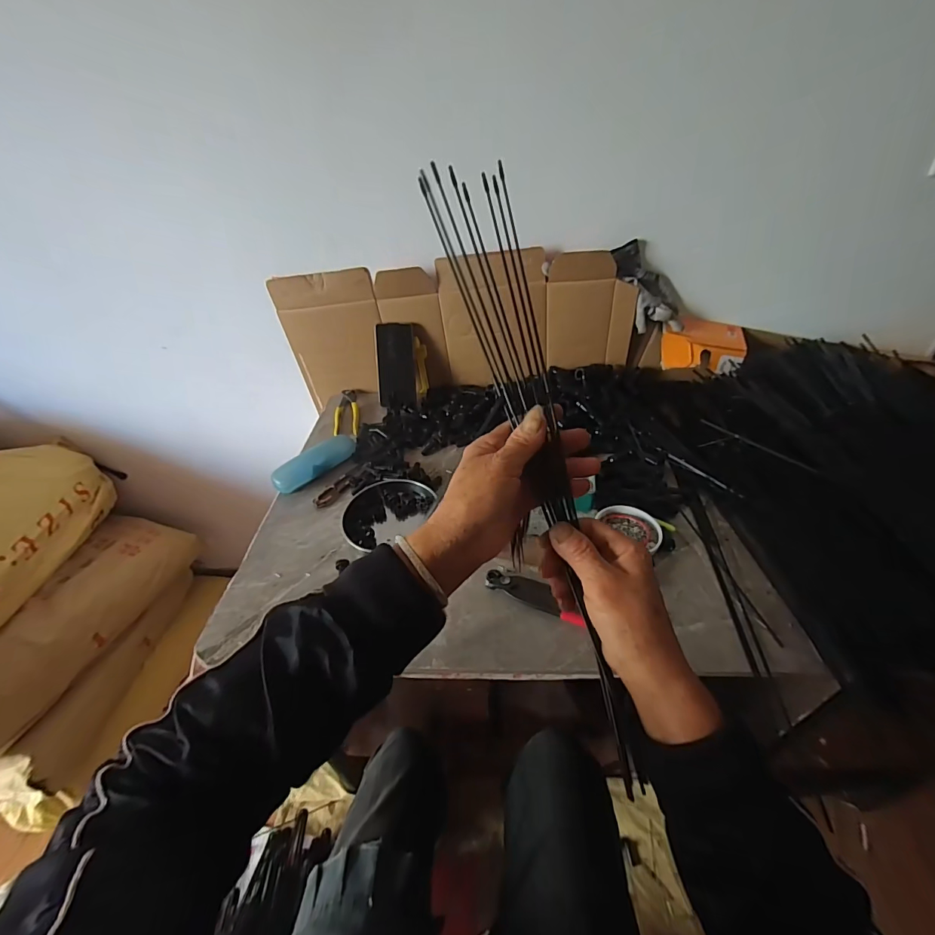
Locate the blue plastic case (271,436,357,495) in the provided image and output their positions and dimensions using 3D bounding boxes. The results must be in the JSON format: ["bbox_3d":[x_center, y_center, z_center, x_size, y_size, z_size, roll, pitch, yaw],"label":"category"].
[{"bbox_3d":[-0.254,-0.011,0.713,0.041,0.035,0.150,24,47,29],"label":"blue plastic case"}]

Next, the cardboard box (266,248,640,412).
[{"bbox_3d":[-0.028,-0.280,0.855,0.688,0.262,0.042,0,40,4],"label":"cardboard box"}]

